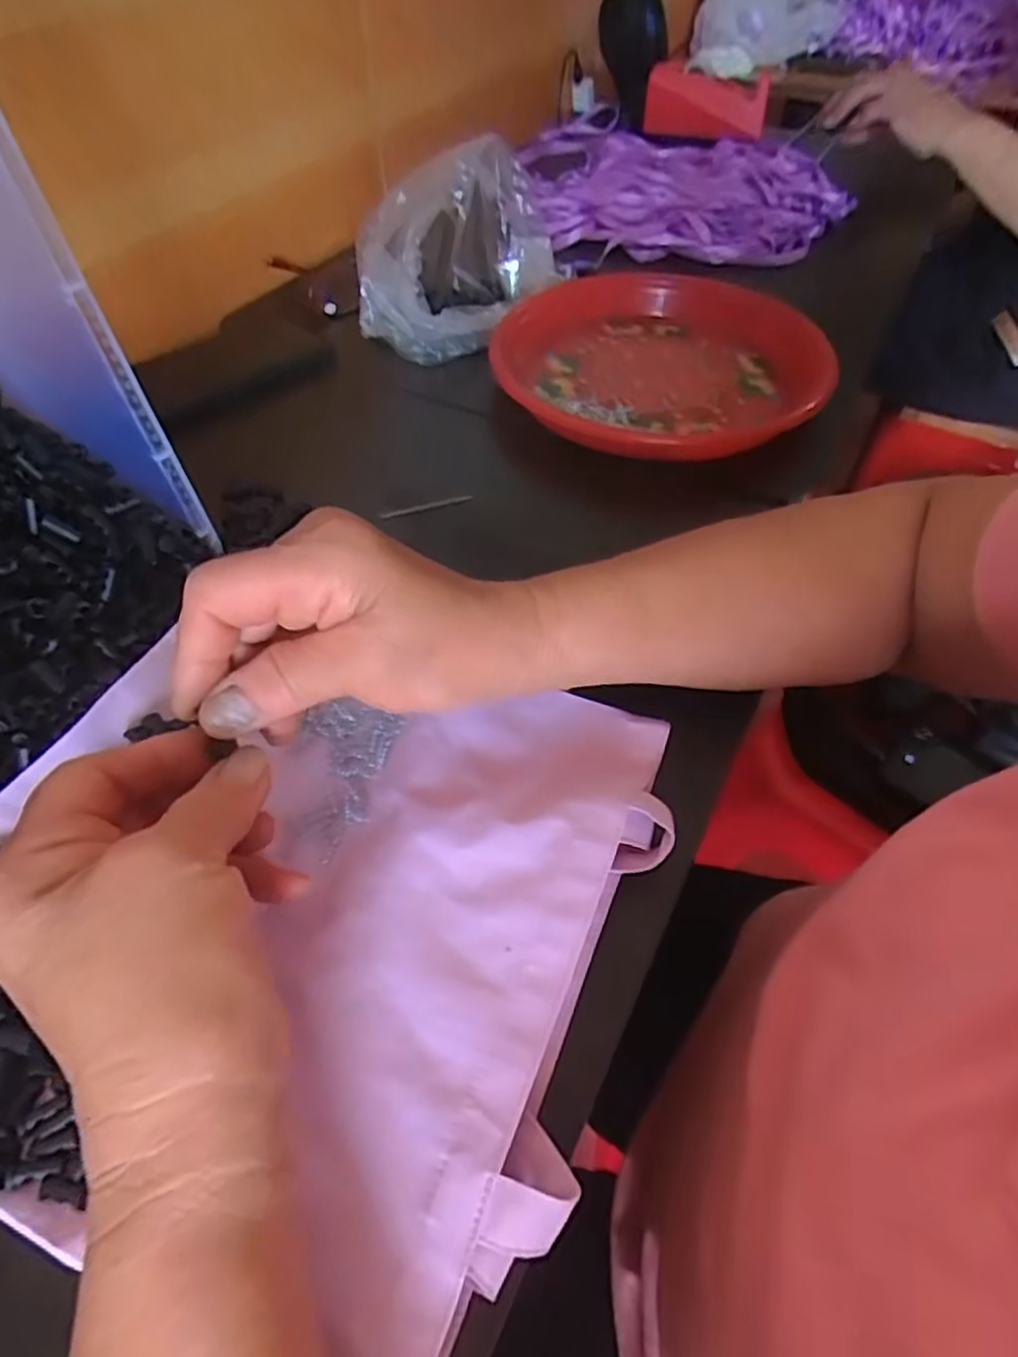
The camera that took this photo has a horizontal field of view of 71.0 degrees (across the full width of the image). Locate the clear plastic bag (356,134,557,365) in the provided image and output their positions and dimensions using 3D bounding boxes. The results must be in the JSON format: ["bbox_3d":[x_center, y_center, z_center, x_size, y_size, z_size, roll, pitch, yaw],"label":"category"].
[{"bbox_3d":[-0.044,-0.311,0.538,0.081,0.122,0.154,32,57,24],"label":"clear plastic bag"}]

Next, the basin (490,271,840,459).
[{"bbox_3d":[0.116,-0.231,0.515,0.216,0.039,0.240,23,54,18],"label":"basin"}]

